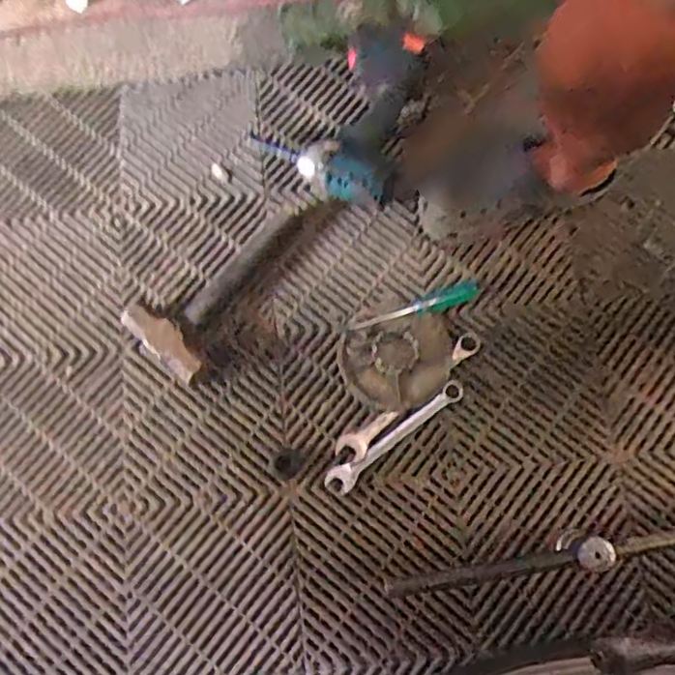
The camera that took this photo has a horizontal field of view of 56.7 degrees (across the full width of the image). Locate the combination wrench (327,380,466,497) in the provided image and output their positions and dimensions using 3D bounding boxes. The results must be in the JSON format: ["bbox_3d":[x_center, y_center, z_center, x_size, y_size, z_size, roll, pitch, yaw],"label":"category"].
[{"bbox_3d":[0.072,0.120,0.768,0.201,0.005,0.030,-37,77,-8],"label":"combination wrench"}]

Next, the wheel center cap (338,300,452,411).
[{"bbox_3d":[0.073,0.021,0.791,0.134,0.031,0.136,0,75,2],"label":"wheel center cap"}]

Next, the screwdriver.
[{"bbox_3d":[0.096,-0.038,0.800,0.185,0.029,0.029,-20,76,-4],"label":"screwdriver"}]

